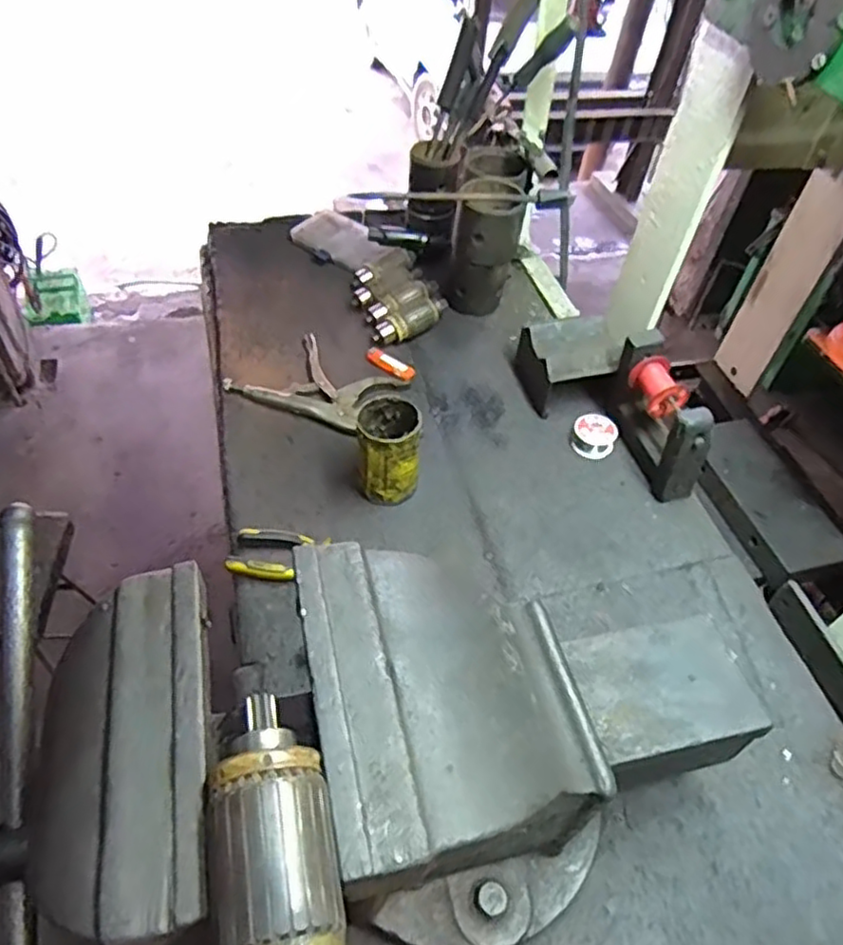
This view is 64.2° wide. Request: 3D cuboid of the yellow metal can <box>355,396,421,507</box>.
[{"bbox_3d":[-0.041,-0.026,0.808,0.074,0.109,0.087,-3,50,-9],"label":"yellow metal can"}]

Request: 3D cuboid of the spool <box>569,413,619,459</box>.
[{"bbox_3d":[0.231,-0.049,0.902,0.060,0.034,0.055,20,50,11],"label":"spool"}]

